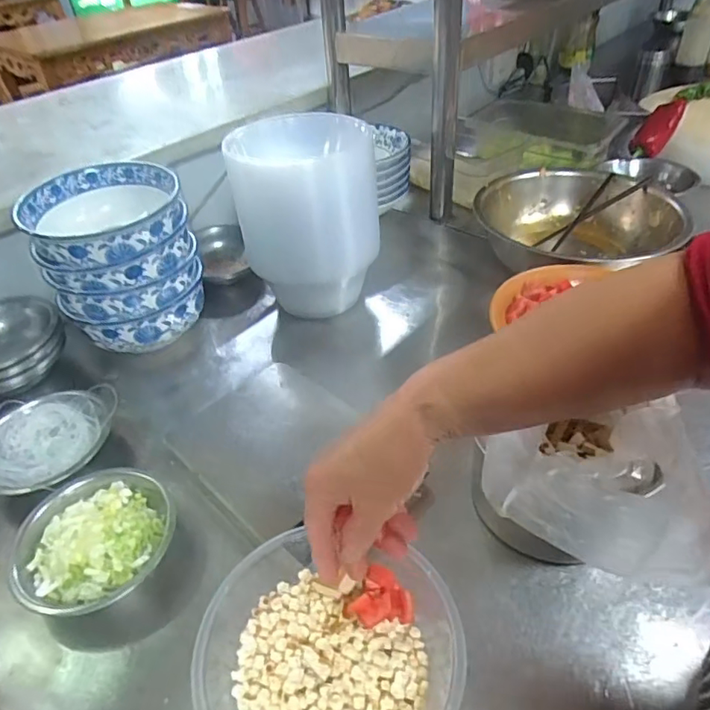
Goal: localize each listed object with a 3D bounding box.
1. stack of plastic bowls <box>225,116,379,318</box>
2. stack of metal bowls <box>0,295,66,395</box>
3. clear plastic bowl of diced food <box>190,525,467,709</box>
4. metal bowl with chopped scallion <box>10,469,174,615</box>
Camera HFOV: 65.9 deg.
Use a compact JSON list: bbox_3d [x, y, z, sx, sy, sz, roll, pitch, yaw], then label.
[{"bbox_3d":[-0.064,-0.173,0.704,0.164,0.224,0.158,-10,42,-9],"label":"stack of plastic bowls"},{"bbox_3d":[-0.413,-0.016,0.649,0.125,0.066,0.115,-22,45,-21],"label":"stack of metal bowls"},{"bbox_3d":[-0.015,0.215,0.372,0.168,0.074,0.154,-1,41,1],"label":"clear plastic bowl of diced food"},{"bbox_3d":[-0.224,0.160,0.476,0.121,0.045,0.130,-1,41,1],"label":"metal bowl with chopped scallion"}]

